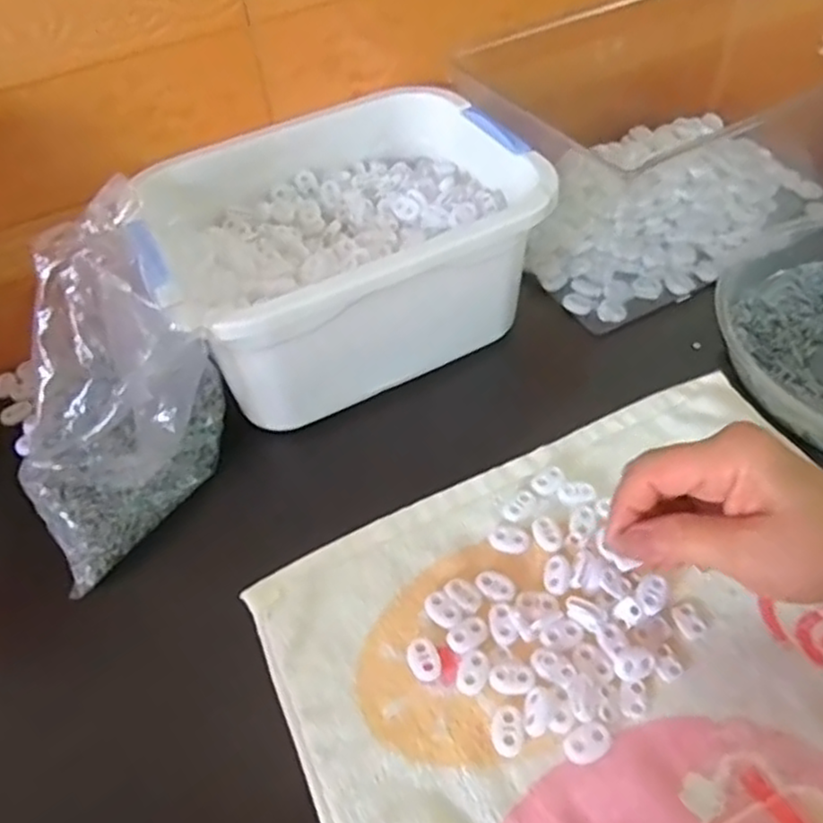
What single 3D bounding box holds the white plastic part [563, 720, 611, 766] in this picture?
[{"bbox_3d":[0.083,0.155,0.333,0.022,0.006,0.015,-26,52,-16],"label":"white plastic part"}]

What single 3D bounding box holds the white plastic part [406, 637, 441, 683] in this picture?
[{"bbox_3d":[0.007,0.128,0.366,0.015,0.004,0.022,-19,51,-11],"label":"white plastic part"}]

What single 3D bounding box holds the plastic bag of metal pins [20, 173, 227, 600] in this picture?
[{"bbox_3d":[-0.178,-0.014,0.408,0.130,0.146,0.105,-36,56,-23],"label":"plastic bag of metal pins"}]

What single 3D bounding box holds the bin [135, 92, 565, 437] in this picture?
[{"bbox_3d":[-0.049,-0.105,0.491,0.242,0.116,0.187,-27,53,-17],"label":"bin"}]

